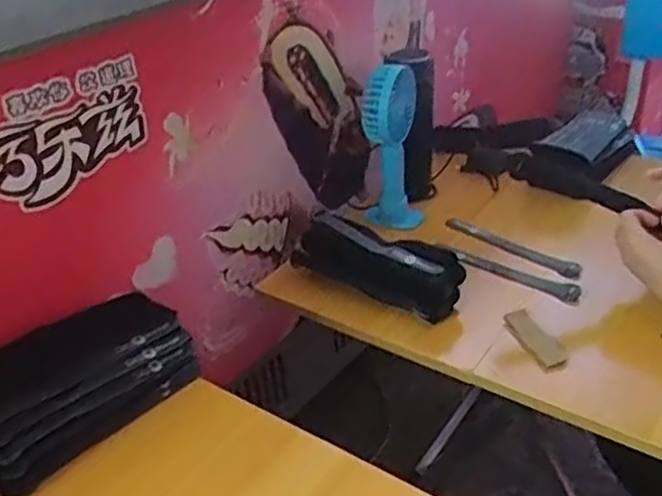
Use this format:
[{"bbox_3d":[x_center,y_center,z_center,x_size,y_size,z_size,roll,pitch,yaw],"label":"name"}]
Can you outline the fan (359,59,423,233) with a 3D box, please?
[{"bbox_3d":[0.083,-0.129,0.929,0.077,0.236,0.074,0,33,8],"label":"fan"}]

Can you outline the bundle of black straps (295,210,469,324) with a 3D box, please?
[{"bbox_3d":[0.054,0.020,0.836,0.215,0.069,0.061,17,38,31],"label":"bundle of black straps"}]

